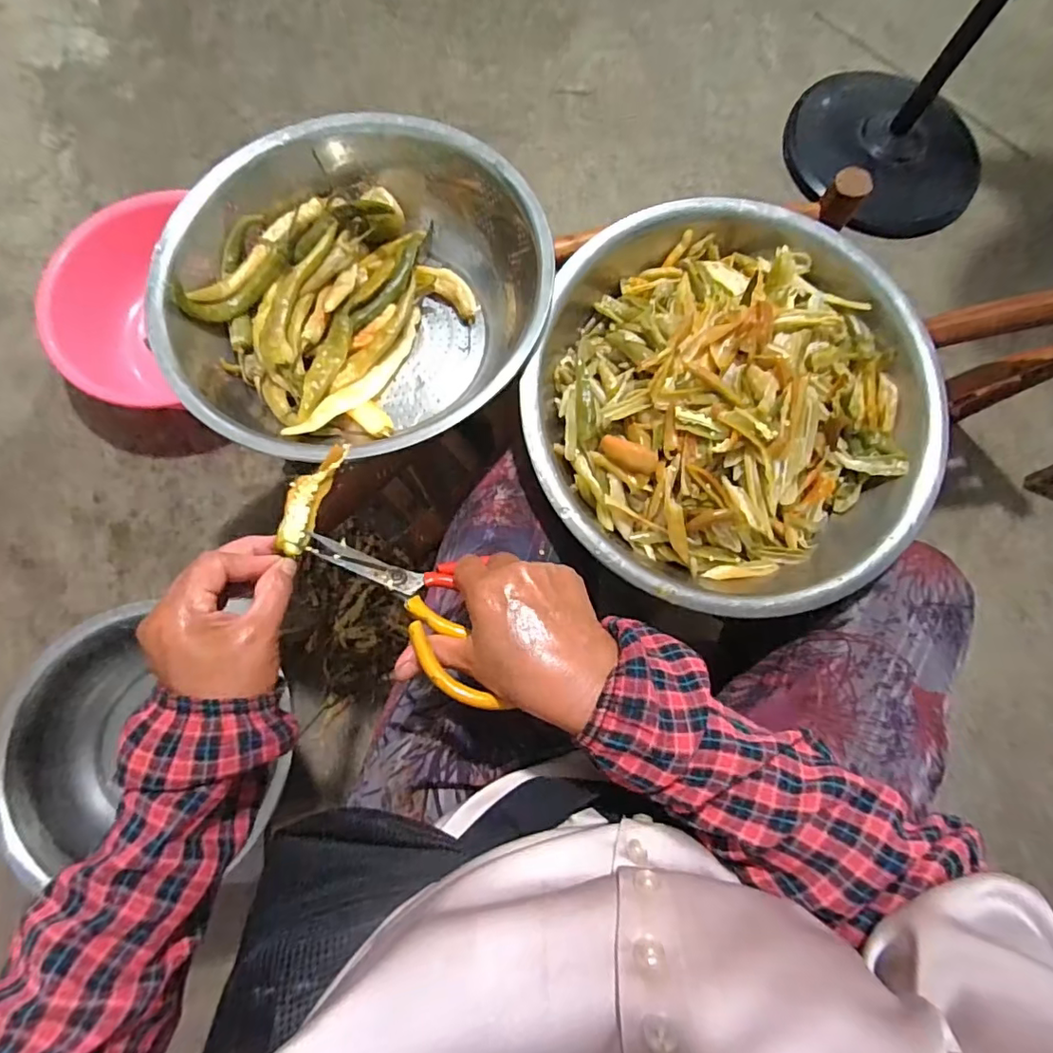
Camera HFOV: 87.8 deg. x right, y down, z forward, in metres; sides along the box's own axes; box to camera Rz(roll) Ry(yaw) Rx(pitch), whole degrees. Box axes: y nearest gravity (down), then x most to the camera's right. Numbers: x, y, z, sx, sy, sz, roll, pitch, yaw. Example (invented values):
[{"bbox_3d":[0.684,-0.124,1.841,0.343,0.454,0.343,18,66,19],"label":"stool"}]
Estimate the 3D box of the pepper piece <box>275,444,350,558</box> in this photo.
[{"bbox_3d":[-0.160,-0.020,0.398,0.029,0.015,0.092,12,59,2],"label":"pepper piece"}]

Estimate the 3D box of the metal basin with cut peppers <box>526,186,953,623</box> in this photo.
[{"bbox_3d":[0.175,-0.103,0.482,0.342,0.097,0.345,1,77,-4],"label":"metal basin with cut peppers"}]

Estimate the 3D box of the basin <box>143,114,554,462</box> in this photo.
[{"bbox_3d":[-0.149,-0.212,0.512,0.329,0.101,0.324,1,77,-4],"label":"basin"}]

